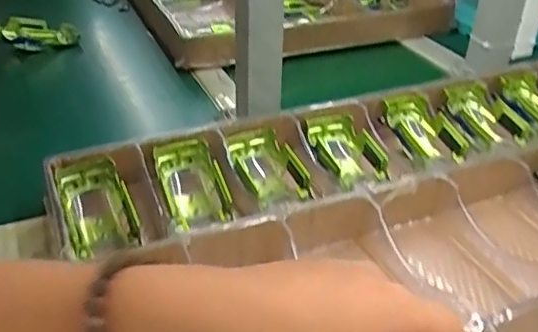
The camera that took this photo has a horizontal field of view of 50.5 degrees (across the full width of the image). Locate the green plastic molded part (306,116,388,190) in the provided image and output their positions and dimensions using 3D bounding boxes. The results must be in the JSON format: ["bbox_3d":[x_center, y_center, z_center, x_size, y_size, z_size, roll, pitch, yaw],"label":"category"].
[{"bbox_3d":[0.075,-0.011,0.575,0.061,0.034,0.097,-10,38,-14],"label":"green plastic molded part"}]

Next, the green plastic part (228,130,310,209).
[{"bbox_3d":[-0.002,0.006,0.551,0.066,0.035,0.095,-7,38,-10],"label":"green plastic part"}]

